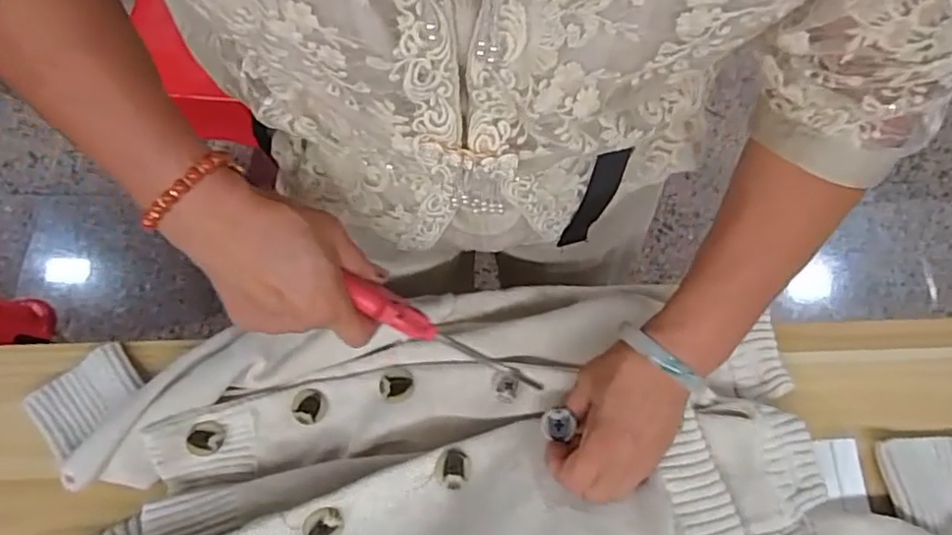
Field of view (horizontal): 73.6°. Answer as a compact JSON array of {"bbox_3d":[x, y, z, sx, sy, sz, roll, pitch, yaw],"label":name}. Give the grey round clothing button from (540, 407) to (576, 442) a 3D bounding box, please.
[{"bbox_3d":[0.060,0.116,0.471,0.022,0.004,0.023,0,67,0],"label":"grey round clothing button"}]

